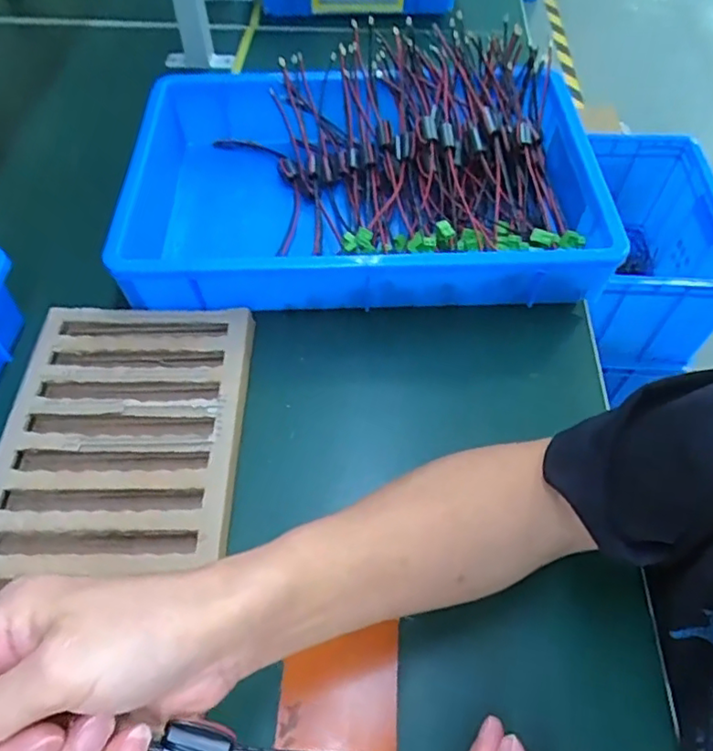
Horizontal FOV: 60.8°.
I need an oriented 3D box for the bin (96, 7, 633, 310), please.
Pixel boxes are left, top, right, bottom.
[{"bbox_3d":[0.005,-0.188,0.600,0.429,0.134,0.278,-3,55,-2],"label":"bin"}]

